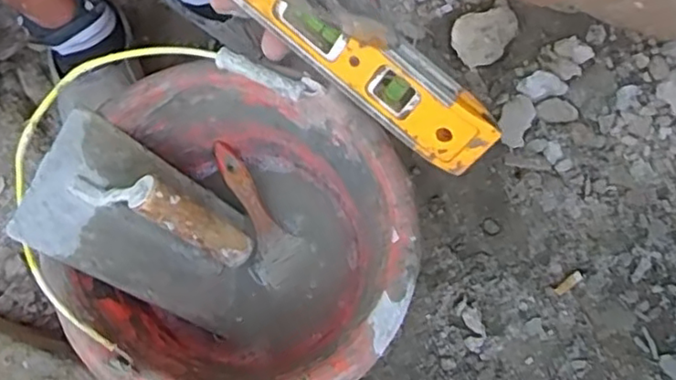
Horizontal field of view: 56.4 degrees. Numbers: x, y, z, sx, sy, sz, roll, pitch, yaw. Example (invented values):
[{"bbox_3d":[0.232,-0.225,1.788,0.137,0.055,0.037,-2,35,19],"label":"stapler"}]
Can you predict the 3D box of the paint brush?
[{"bbox_3d":[-0.081,0.022,0.617,0.053,0.012,0.145,-26,93,-6],"label":"paint brush"}]

